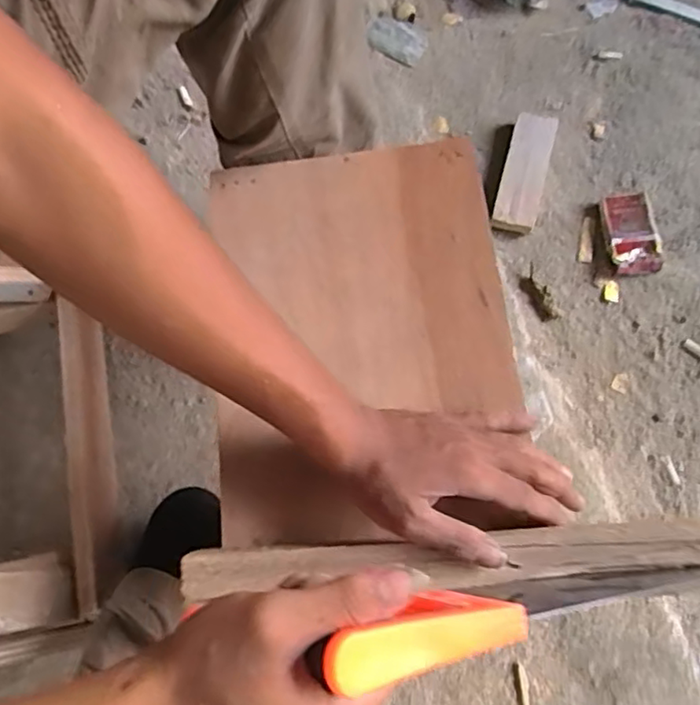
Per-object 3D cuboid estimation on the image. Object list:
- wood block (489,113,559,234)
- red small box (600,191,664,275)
[{"bbox_3d":[0.210,-0.222,0.760,0.051,0.030,0.155,15,70,8],"label":"wood block"},{"bbox_3d":[0.326,-0.140,0.735,0.057,0.021,0.104,-9,69,-2],"label":"red small box"}]

